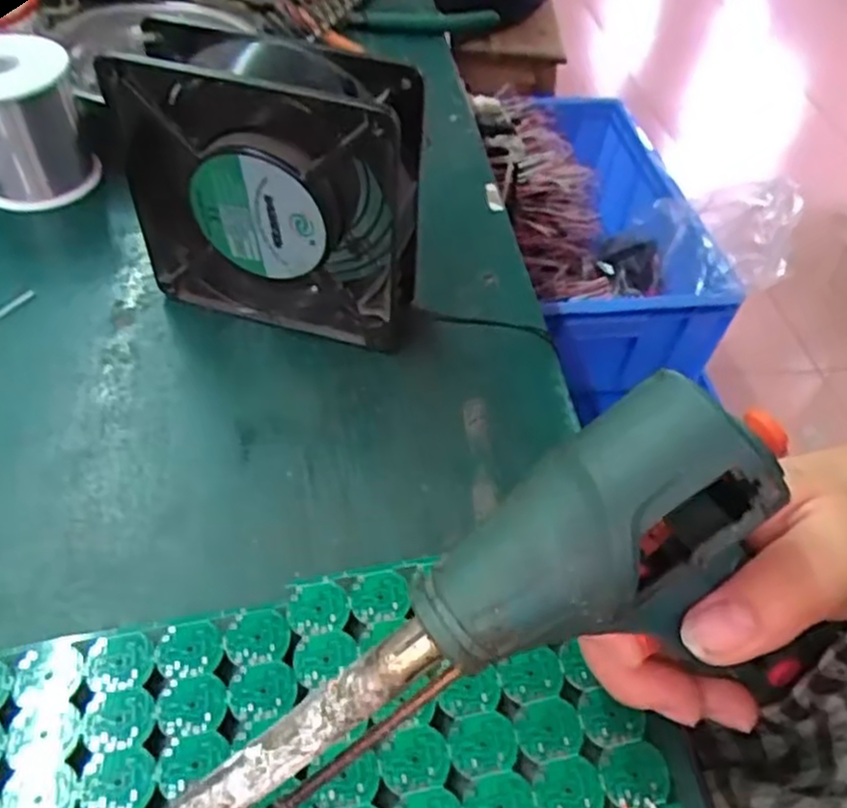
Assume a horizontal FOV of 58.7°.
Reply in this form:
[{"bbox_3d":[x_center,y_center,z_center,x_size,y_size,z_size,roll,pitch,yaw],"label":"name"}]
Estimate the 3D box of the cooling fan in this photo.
[{"bbox_3d":[-0.064,-0.093,0.329,0.122,0.121,0.043,17,49,8],"label":"cooling fan"}]

